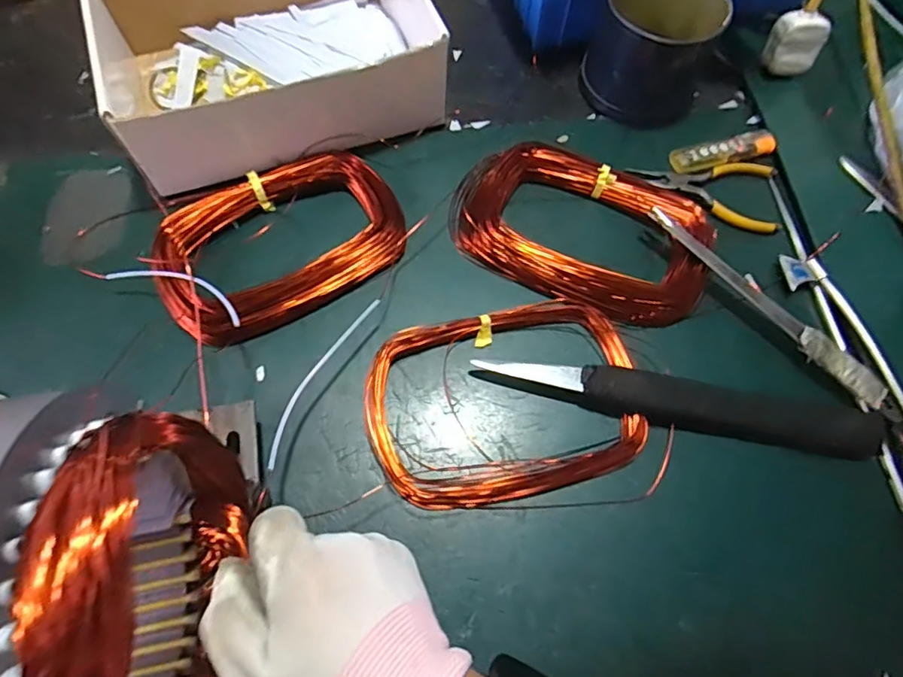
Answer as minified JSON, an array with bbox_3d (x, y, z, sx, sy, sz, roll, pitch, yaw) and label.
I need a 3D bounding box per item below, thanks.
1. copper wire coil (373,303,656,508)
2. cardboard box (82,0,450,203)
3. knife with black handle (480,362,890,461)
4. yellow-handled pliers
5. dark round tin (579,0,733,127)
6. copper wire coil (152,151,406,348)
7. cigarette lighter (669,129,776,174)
[{"bbox_3d":[0.036,0.040,0.352,0.178,0.016,0.122,-13,69,-8],"label":"copper wire coil"},{"bbox_3d":[-0.140,-0.233,0.428,0.254,0.070,0.196,-20,70,-11],"label":"cardboard box"},{"bbox_3d":[0.151,0.044,0.350,0.259,0.017,0.029,10,68,1],"label":"knife with black handle"},{"bbox_3d":[0.204,-0.124,0.431,0.116,0.008,0.062,16,68,4],"label":"yellow-handled pliers"},{"bbox_3d":[0.169,-0.242,0.447,0.109,0.071,0.093,22,69,6],"label":"dark round tin"},{"bbox_3d":[-0.125,-0.071,0.385,0.170,0.023,0.118,-35,74,-15],"label":"copper wire coil"},{"bbox_3d":[0.223,-0.155,0.439,0.085,0.011,0.023,-15,69,-9],"label":"cigarette lighter"}]

